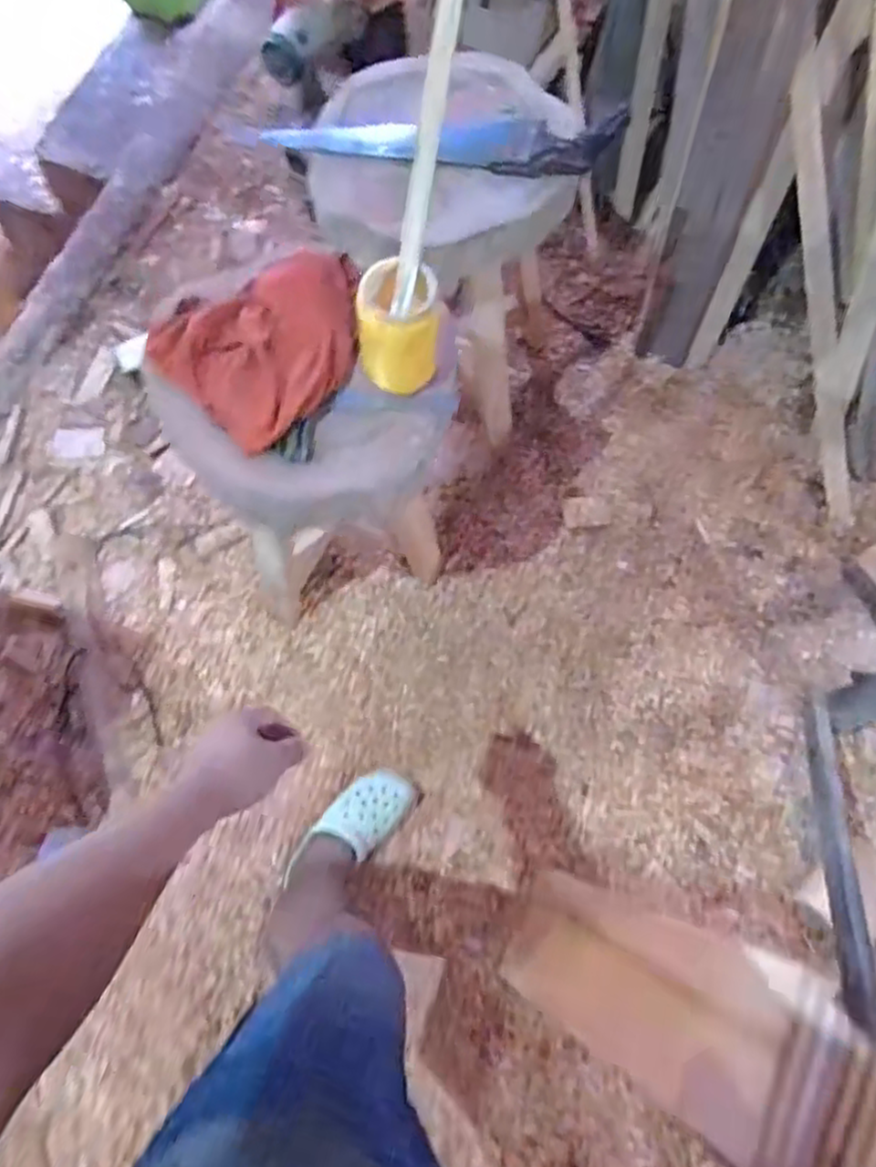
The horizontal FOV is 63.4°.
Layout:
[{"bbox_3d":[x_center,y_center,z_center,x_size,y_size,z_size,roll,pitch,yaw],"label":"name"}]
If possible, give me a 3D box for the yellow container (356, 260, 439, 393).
[{"bbox_3d":[-0.044,-0.302,0.849,0.100,0.133,0.089,0,73,-2],"label":"yellow container"}]

